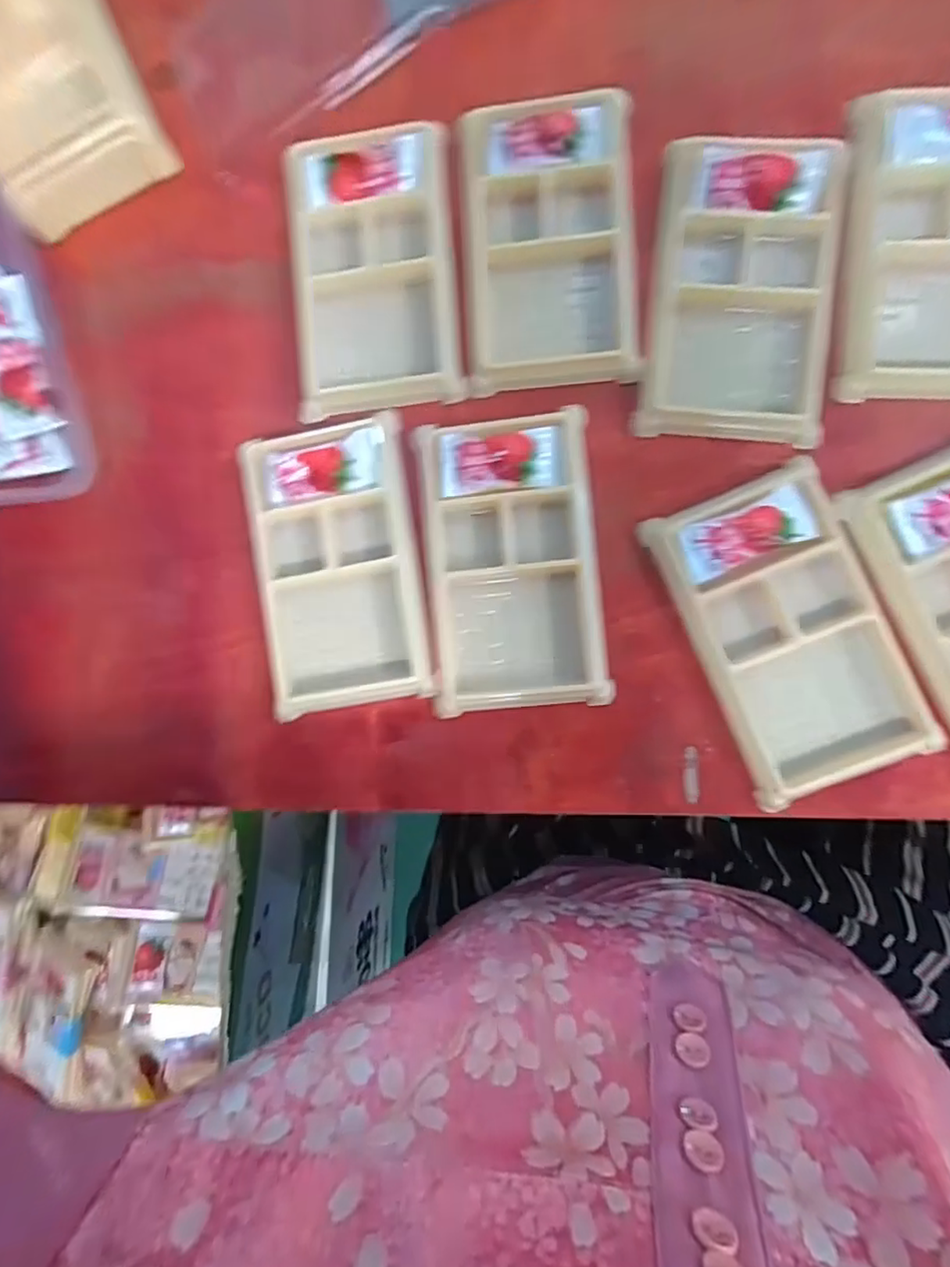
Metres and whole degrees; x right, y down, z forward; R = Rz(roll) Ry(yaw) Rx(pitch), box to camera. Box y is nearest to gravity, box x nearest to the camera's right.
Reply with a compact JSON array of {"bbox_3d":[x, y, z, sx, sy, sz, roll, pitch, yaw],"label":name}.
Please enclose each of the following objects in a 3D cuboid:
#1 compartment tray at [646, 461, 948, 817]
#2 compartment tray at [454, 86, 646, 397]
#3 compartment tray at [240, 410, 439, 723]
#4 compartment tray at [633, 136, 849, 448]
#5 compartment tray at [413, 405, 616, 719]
[{"bbox_3d":[0.139,-0.001,0.269,0.079,0.013,0.134,-23,86,7],"label":"compartment tray"},{"bbox_3d":[0.036,-0.186,0.297,0.079,0.015,0.135,-3,88,8],"label":"compartment tray"},{"bbox_3d":[-0.066,-0.032,0.296,0.076,0.011,0.133,-9,88,7],"label":"compartment tray"},{"bbox_3d":[0.121,-0.155,0.280,0.078,0.015,0.127,7,90,8],"label":"compartment tray"},{"bbox_3d":[0.017,-0.032,0.287,0.078,0.010,0.133,-6,88,7],"label":"compartment tray"}]

